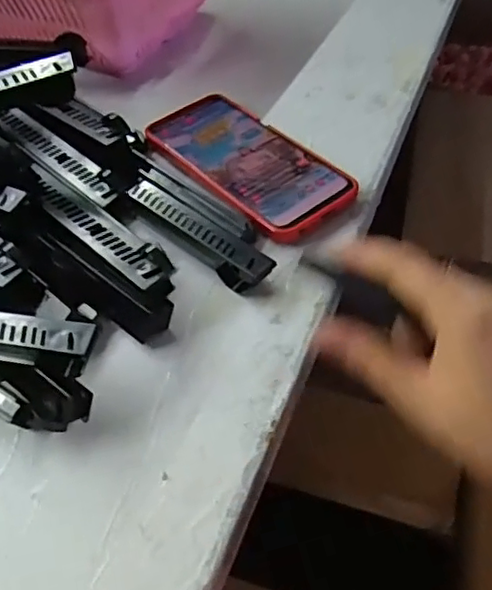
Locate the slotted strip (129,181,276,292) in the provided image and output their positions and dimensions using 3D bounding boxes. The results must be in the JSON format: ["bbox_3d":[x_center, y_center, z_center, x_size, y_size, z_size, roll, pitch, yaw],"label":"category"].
[{"bbox_3d":[-0.034,-0.039,0.403,0.118,0.019,0.024,34,60,25],"label":"slotted strip"}]

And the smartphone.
[{"bbox_3d":[-0.002,-0.098,0.451,0.077,0.015,0.164,-34,58,-23],"label":"smartphone"}]

